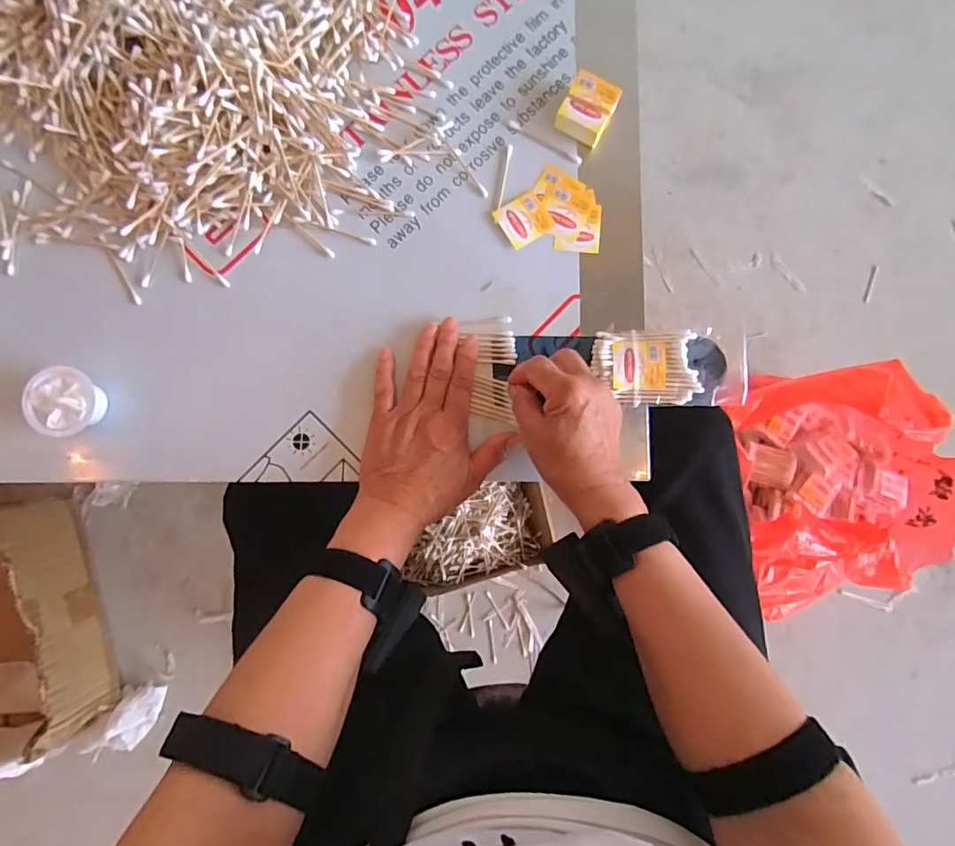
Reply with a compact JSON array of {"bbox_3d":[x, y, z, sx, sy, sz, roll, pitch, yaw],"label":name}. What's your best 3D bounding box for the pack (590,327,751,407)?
[{"bbox_3d":[0.163,-0.048,0.429,0.125,0.014,0.066,3,85,0],"label":"pack"}]

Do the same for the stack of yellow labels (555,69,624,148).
[{"bbox_3d":[0.095,-0.269,0.440,0.042,0.023,0.050,24,85,1],"label":"stack of yellow labels"}]

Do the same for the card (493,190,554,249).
[{"bbox_3d":[0.041,-0.177,0.442,0.041,0.004,0.039,-31,87,-3],"label":"card"}]

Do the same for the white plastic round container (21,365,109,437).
[{"bbox_3d":[-0.327,-0.016,0.411,0.055,0.036,0.053,0,85,-1],"label":"white plastic round container"}]

